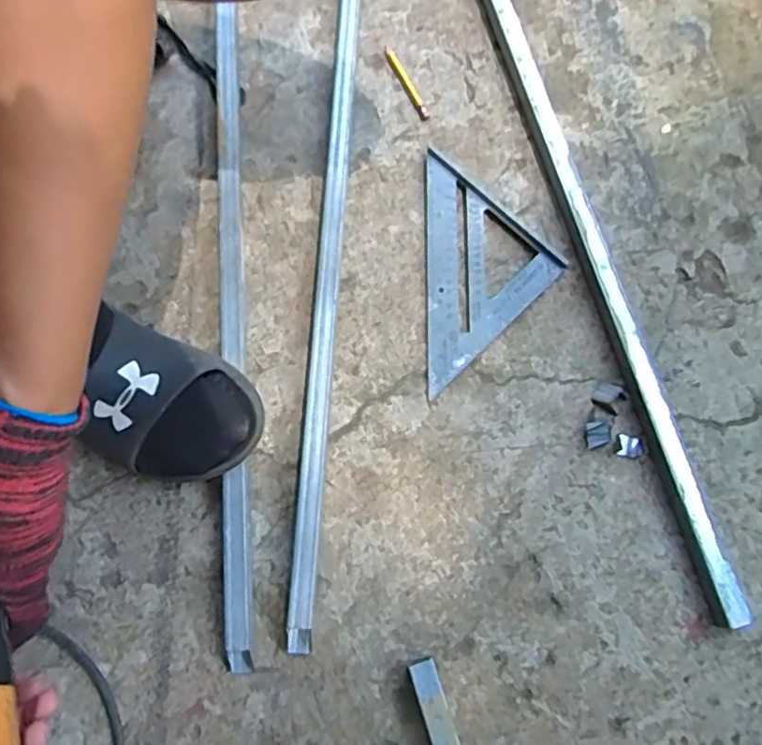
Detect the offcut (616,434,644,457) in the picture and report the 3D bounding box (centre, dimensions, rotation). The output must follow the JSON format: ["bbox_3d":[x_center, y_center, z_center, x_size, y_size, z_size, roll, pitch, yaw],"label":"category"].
[{"bbox_3d":[0.215,0.064,0.542,0.021,0.005,0.017,13,74,4],"label":"offcut"}]

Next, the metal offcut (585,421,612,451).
[{"bbox_3d":[0.186,0.054,0.538,0.019,0.005,0.023,-5,73,-1],"label":"metal offcut"}]

